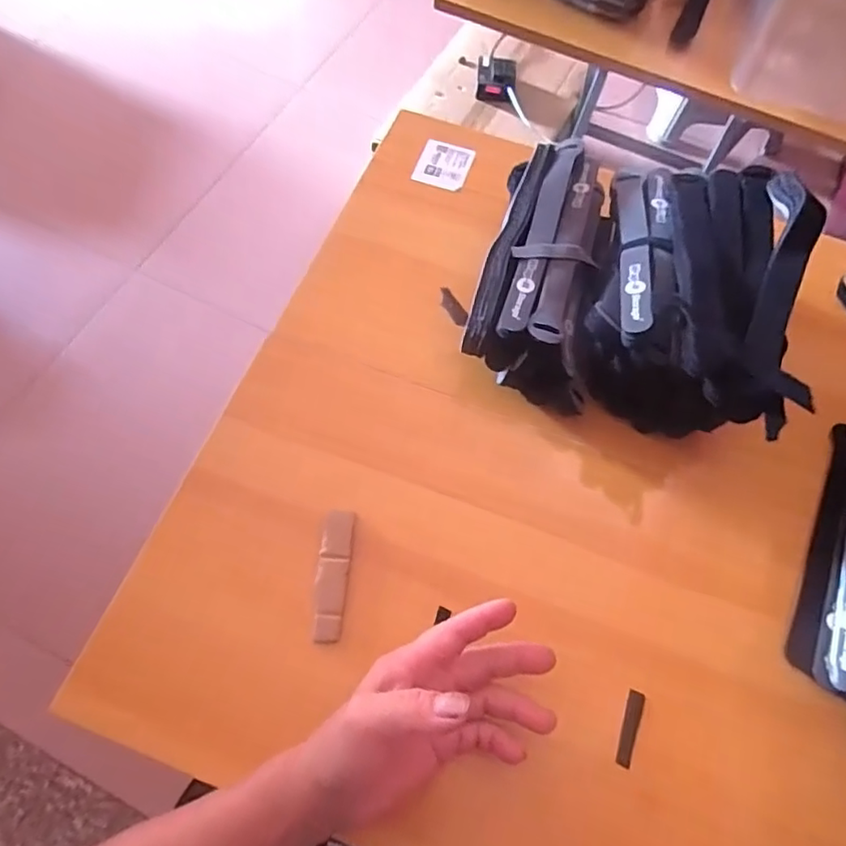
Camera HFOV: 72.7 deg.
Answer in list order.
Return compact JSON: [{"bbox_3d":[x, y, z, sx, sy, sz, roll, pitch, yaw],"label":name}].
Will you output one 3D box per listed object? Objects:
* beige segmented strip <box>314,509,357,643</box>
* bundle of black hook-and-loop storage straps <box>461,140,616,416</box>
[{"bbox_3d":[-0.062,0.103,0.396,0.021,0.006,0.087,5,65,-1],"label":"beige segmented strip"},{"bbox_3d":[0.098,-0.122,0.461,0.096,0.059,0.216,15,66,4],"label":"bundle of black hook-and-loop storage straps"}]

